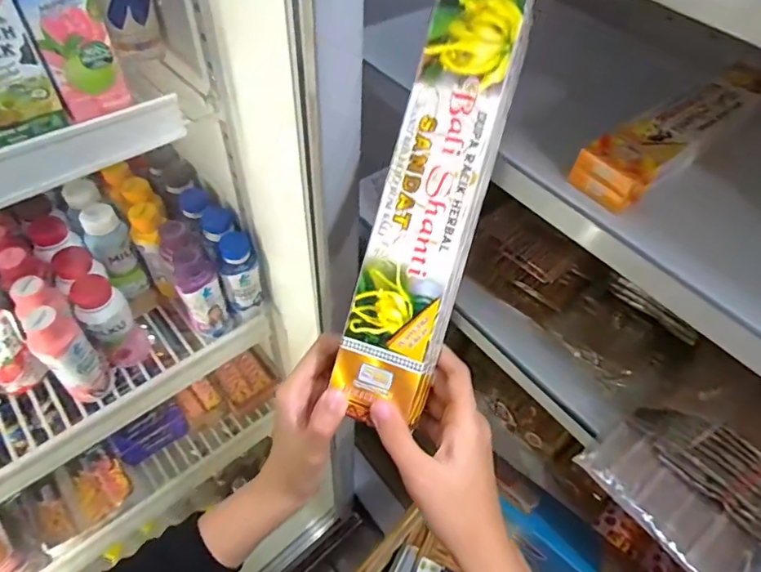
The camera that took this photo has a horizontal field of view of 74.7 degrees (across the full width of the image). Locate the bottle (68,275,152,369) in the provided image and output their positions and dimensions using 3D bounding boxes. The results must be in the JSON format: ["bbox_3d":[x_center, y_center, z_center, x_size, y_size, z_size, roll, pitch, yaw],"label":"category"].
[{"bbox_3d":[-0.323,0.045,0.603,0.051,0.128,0.052,-27,59,-23],"label":"bottle"}]

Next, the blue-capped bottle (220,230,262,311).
[{"bbox_3d":[-0.180,-0.018,0.640,0.046,0.103,0.047,-14,55,-15],"label":"blue-capped bottle"}]

